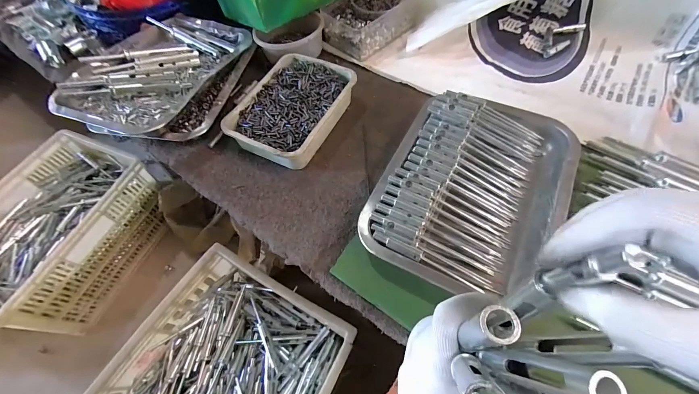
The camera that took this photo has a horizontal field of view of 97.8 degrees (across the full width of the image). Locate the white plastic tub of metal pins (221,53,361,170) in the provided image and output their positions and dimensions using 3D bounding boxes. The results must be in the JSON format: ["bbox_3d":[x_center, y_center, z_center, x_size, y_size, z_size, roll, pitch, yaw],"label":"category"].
[{"bbox_3d":[-0.082,-0.122,0.429,0.120,0.038,0.180,25,63,15],"label":"white plastic tub of metal pins"}]

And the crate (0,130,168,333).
[{"bbox_3d":[-0.795,0.099,0.871,0.321,0.238,0.470,17,61,11],"label":"crate"}]

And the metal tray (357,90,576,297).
[{"bbox_3d":[0.139,-0.012,0.352,0.186,0.059,0.255,26,63,15],"label":"metal tray"}]

